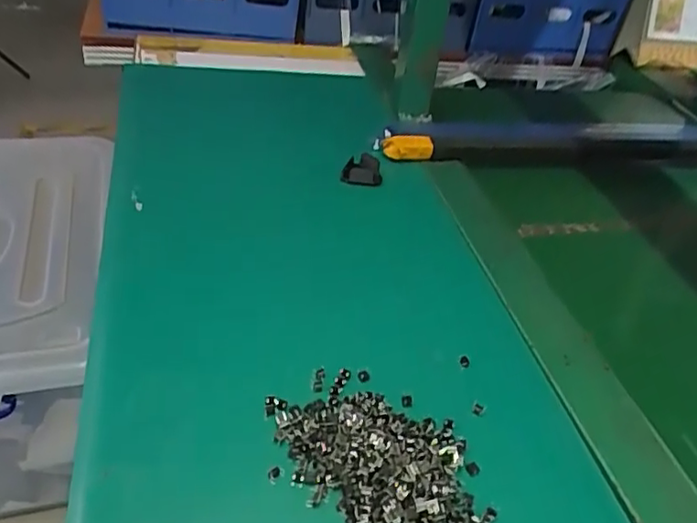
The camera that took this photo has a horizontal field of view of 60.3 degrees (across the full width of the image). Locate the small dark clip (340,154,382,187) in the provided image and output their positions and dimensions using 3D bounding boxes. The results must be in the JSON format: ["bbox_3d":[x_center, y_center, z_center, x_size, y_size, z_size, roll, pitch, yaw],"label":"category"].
[{"bbox_3d":[0.015,-0.091,0.597,0.038,0.018,0.037,13,38,4],"label":"small dark clip"}]

